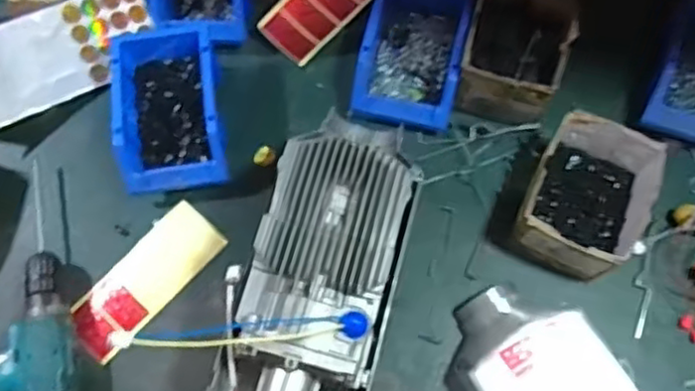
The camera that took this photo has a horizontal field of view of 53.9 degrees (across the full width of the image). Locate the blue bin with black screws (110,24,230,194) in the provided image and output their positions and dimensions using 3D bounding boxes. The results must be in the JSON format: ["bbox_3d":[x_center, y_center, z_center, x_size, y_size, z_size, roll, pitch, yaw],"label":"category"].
[{"bbox_3d":[-0.205,-0.102,0.800,0.119,0.072,0.193,-9,70,-2],"label":"blue bin with black screws"}]

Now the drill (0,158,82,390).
[{"bbox_3d":[-0.388,0.111,0.744,0.196,0.047,0.291,-7,70,-2],"label":"drill"}]

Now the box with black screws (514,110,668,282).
[{"bbox_3d":[0.259,0.002,0.747,0.120,0.093,0.160,24,72,9],"label":"box with black screws"}]

